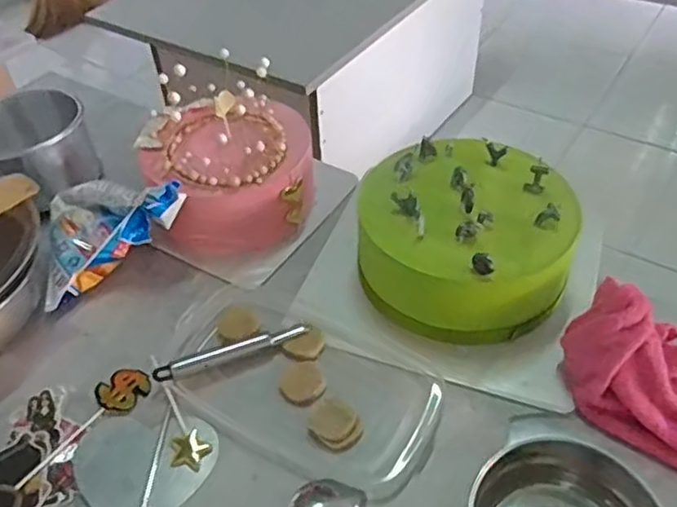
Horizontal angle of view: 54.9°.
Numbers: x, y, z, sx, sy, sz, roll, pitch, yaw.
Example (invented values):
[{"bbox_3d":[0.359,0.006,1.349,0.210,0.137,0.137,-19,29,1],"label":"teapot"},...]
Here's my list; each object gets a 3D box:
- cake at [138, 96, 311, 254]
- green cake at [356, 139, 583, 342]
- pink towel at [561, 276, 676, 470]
[{"bbox_3d":[-0.114,-0.088,0.685,0.166,0.122,0.146,-12,44,-9],"label":"cake"},{"bbox_3d":[0.116,-0.007,0.607,0.187,0.107,0.196,1,44,5],"label":"green cake"},{"bbox_3d":[0.262,0.094,0.517,0.157,0.080,0.118,19,48,22],"label":"pink towel"}]

